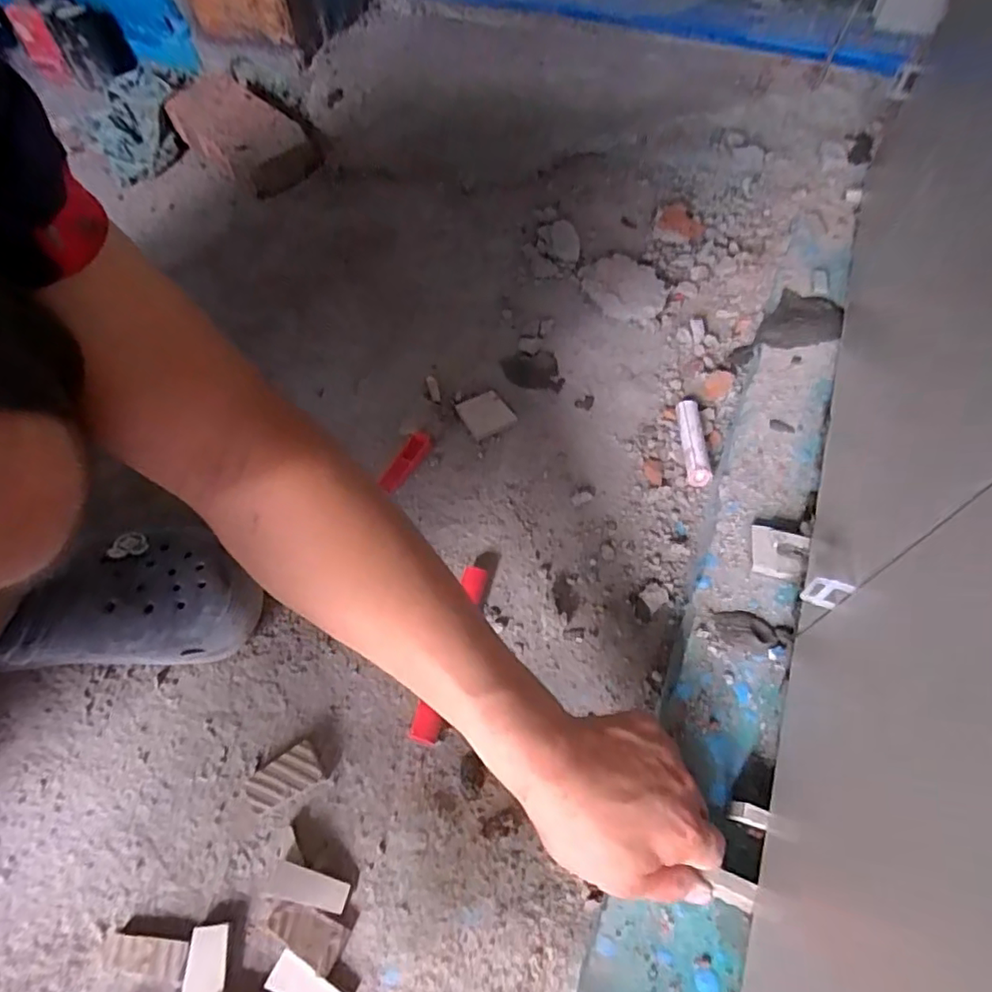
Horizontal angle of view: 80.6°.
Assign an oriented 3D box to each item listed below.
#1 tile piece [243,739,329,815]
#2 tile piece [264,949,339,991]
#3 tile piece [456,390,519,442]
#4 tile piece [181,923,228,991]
[{"bbox_3d":[-0.151,0.202,0.414,0.054,0.012,0.030,-31,63,-16],"label":"tile piece"},{"bbox_3d":[-0.114,0.303,0.360,0.050,0.011,0.021,20,61,13],"label":"tile piece"},{"bbox_3d":[-0.009,-0.080,0.577,0.044,0.012,0.047,-29,62,-15],"label":"tile piece"},{"bbox_3d":[-0.178,0.291,0.356,0.023,0.004,0.049,2,57,-12],"label":"tile piece"}]

